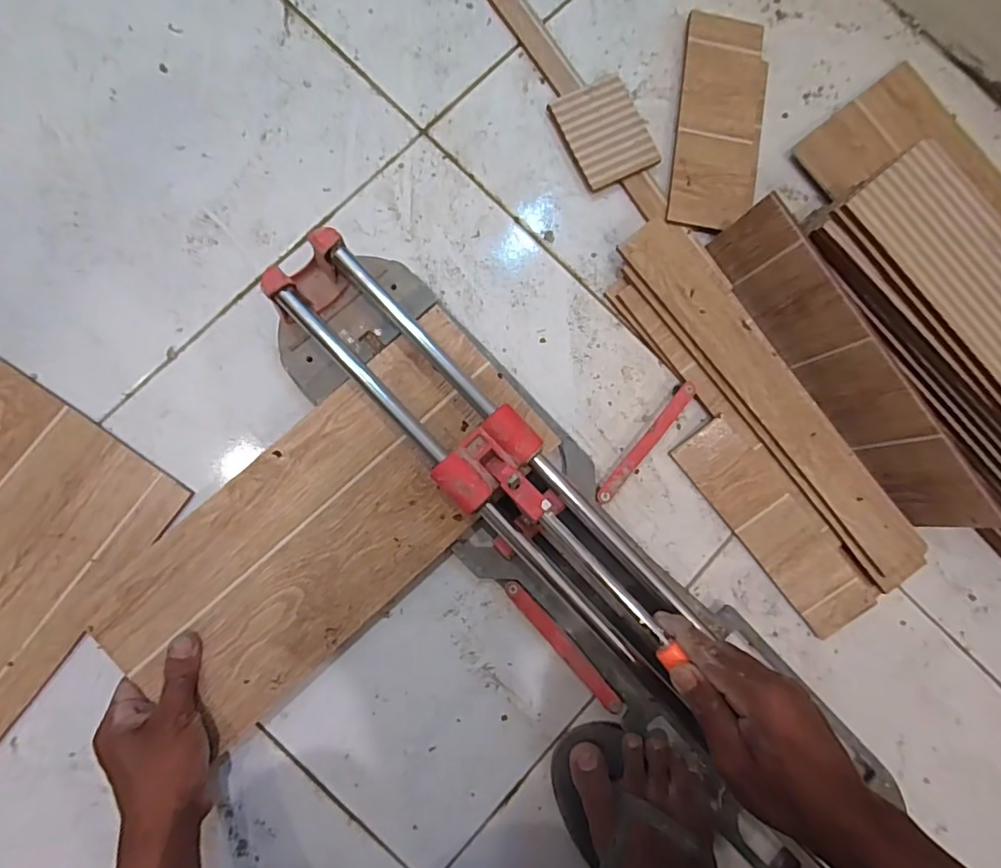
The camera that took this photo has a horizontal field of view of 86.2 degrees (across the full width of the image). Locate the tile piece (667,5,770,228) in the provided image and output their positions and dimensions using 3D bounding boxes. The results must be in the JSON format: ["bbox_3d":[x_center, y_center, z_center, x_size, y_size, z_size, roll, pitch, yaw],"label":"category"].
[{"bbox_3d":[0.226,-0.321,0.547,0.089,0.013,0.233,8,82,-2],"label":"tile piece"}]

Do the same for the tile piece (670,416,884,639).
[{"bbox_3d":[0.262,0.086,0.512,0.067,0.011,0.226,-39,90,12],"label":"tile piece"}]

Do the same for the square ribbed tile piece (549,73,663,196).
[{"bbox_3d":[0.104,-0.302,0.535,0.082,0.007,0.101,-26,87,-7],"label":"square ribbed tile piece"}]

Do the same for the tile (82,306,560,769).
[{"bbox_3d":[-0.140,0.076,0.461,0.165,0.011,0.383,44,83,1],"label":"tile"}]

